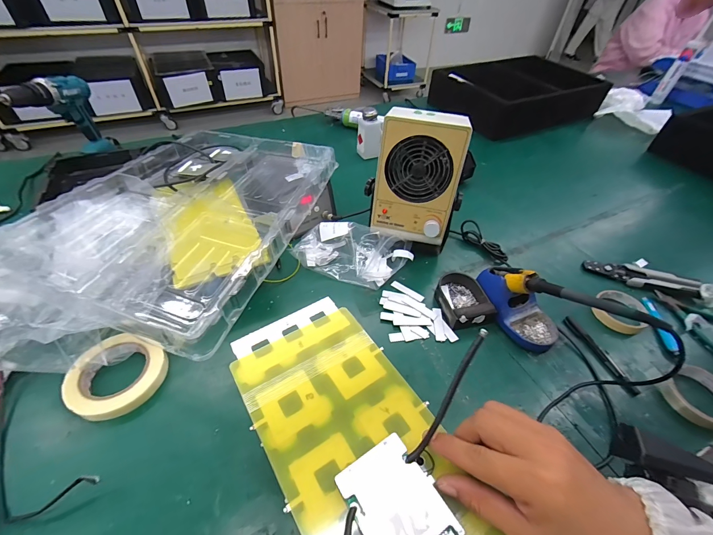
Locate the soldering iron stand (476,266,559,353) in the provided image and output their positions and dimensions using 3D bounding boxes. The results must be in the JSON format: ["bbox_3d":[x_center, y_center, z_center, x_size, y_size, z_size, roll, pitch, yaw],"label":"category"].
[{"bbox_3d":[0.272,0.055,0.529,0.082,0.086,0.153,-22,52,-22],"label":"soldering iron stand"}]

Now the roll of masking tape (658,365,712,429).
[{"bbox_3d":[0.499,0.187,0.456,0.092,0.027,0.081,-18,50,-19],"label":"roll of masking tape"}]

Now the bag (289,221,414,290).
[{"bbox_3d":[-0.007,-0.030,0.615,0.226,0.067,0.116,6,43,3],"label":"bag"}]

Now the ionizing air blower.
[{"bbox_3d":[0.113,-0.144,0.605,0.160,0.258,0.123,10,47,6],"label":"ionizing air blower"}]

